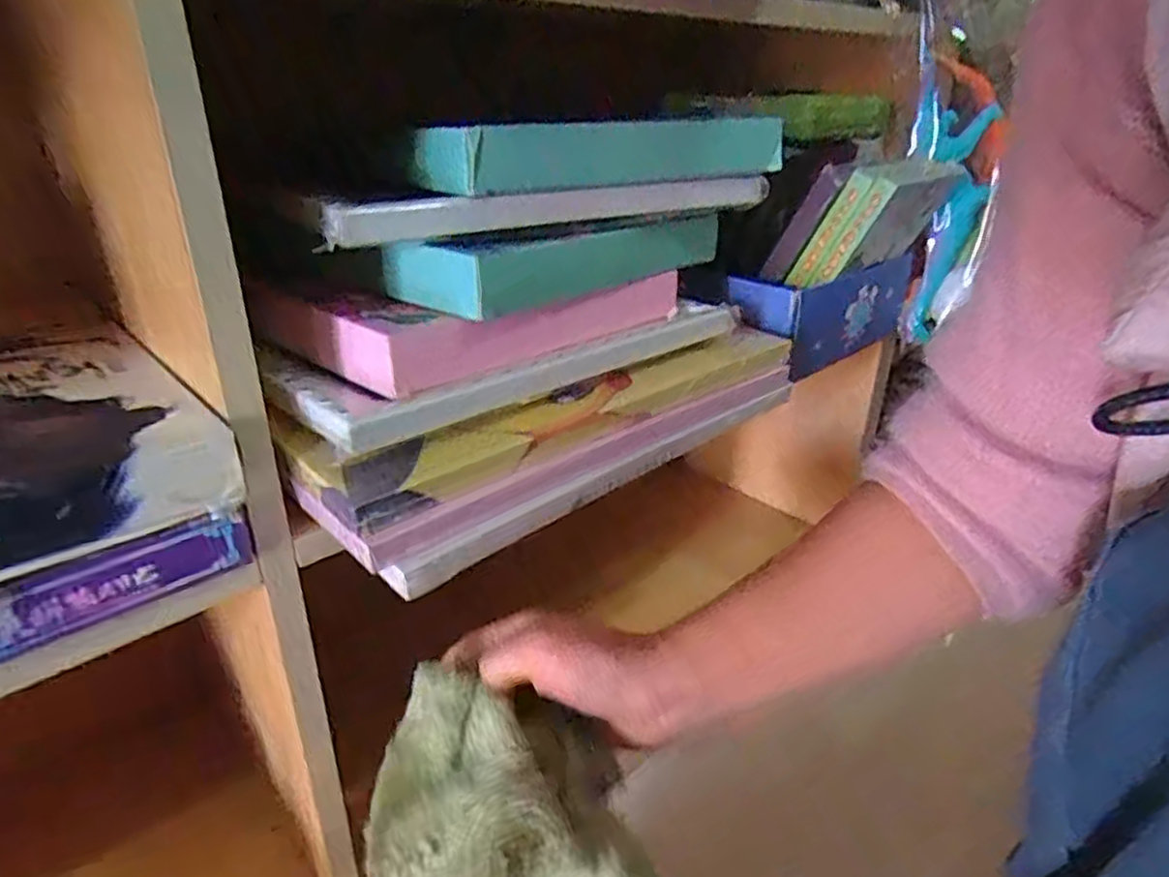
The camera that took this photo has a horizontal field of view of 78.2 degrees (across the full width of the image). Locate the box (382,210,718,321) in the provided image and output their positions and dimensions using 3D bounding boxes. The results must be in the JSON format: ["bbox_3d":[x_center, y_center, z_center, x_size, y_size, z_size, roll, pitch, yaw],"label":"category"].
[{"bbox_3d":[-0.008,-0.101,0.383,0.076,0.032,0.196,24,33,35],"label":"box"}]

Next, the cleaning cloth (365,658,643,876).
[{"bbox_3d":[-0.015,0.178,0.316,0.144,0.103,0.102,2,27,-3],"label":"cleaning cloth"}]

